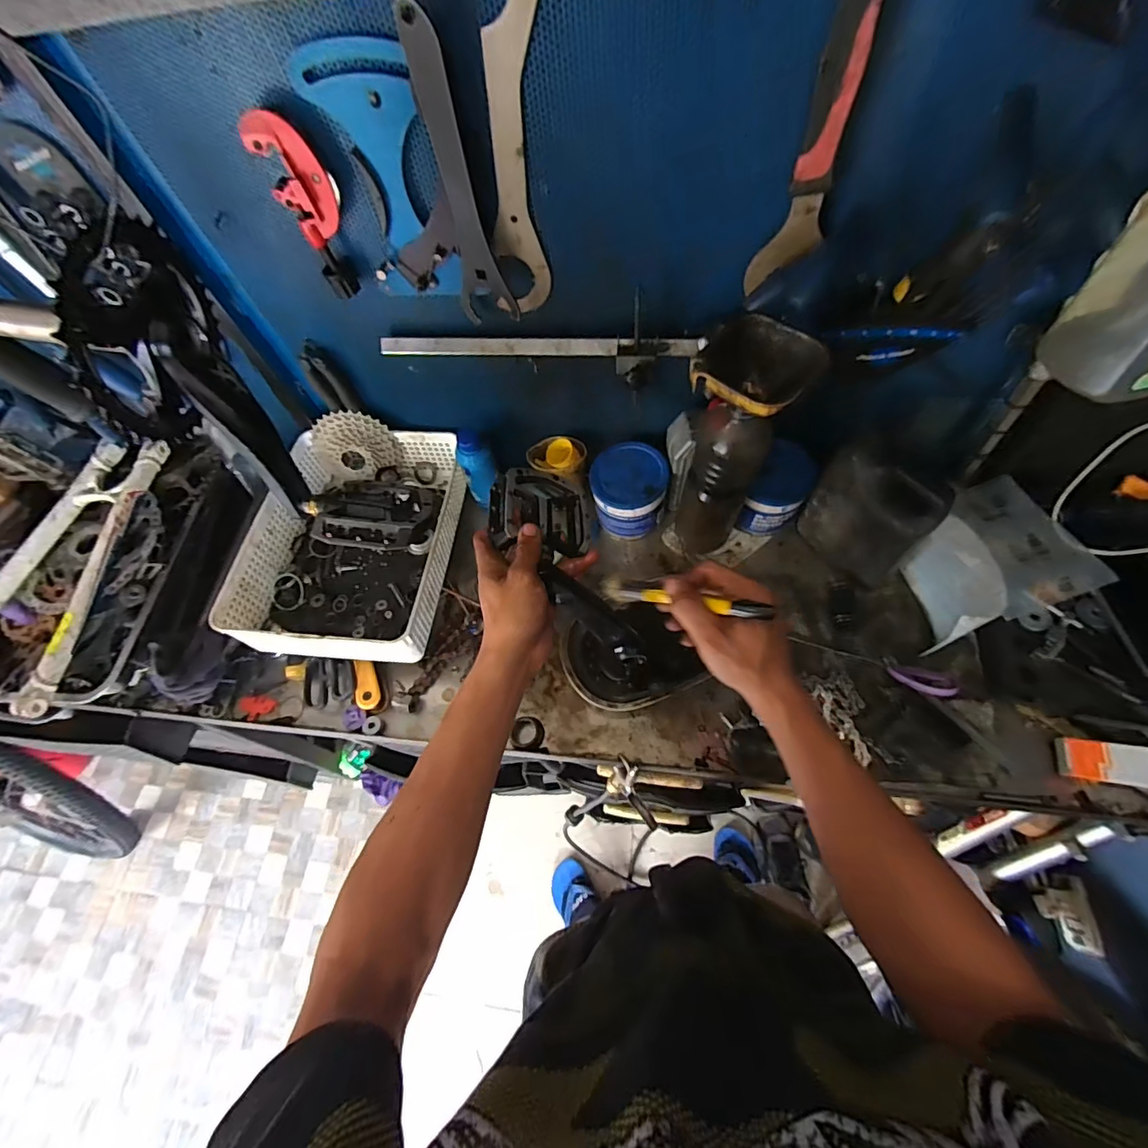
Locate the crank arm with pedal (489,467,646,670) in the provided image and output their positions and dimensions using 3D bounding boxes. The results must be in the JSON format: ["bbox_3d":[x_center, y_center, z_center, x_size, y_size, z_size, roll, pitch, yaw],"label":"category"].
[{"bbox_3d":[0.008,0.006,0.529,0.105,0.075,0.255,-36,111,-15],"label":"crank arm with pedal"}]

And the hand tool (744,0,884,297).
[{"bbox_3d":[0.188,-0.329,0.394,0.047,0.217,0.019,-5,63,0],"label":"hand tool"}]

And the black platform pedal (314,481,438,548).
[{"bbox_3d":[-0.191,-0.062,0.496,0.101,0.020,0.109,0,35,-10],"label":"black platform pedal"}]

